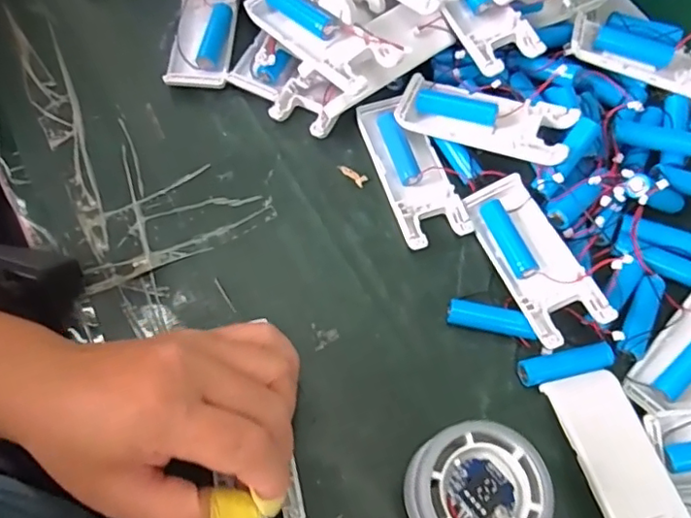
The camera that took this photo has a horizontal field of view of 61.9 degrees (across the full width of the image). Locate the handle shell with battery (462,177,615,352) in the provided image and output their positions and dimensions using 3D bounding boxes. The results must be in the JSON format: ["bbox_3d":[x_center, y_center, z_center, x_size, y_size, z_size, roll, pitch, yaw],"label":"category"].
[{"bbox_3d":[0.106,0.000,0.329,0.038,0.022,0.104,-18,57,-7],"label":"handle shell with battery"}]

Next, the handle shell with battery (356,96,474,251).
[{"bbox_3d":[0.040,-0.056,0.361,0.041,0.012,0.103,-18,69,-9],"label":"handle shell with battery"}]

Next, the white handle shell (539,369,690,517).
[{"bbox_3d":[0.138,0.106,0.286,0.040,0.012,0.102,-12,57,-5],"label":"white handle shell"}]

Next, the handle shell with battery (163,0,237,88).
[{"bbox_3d":[-0.098,-0.159,0.399,0.041,0.017,0.093,4,67,0],"label":"handle shell with battery"}]

